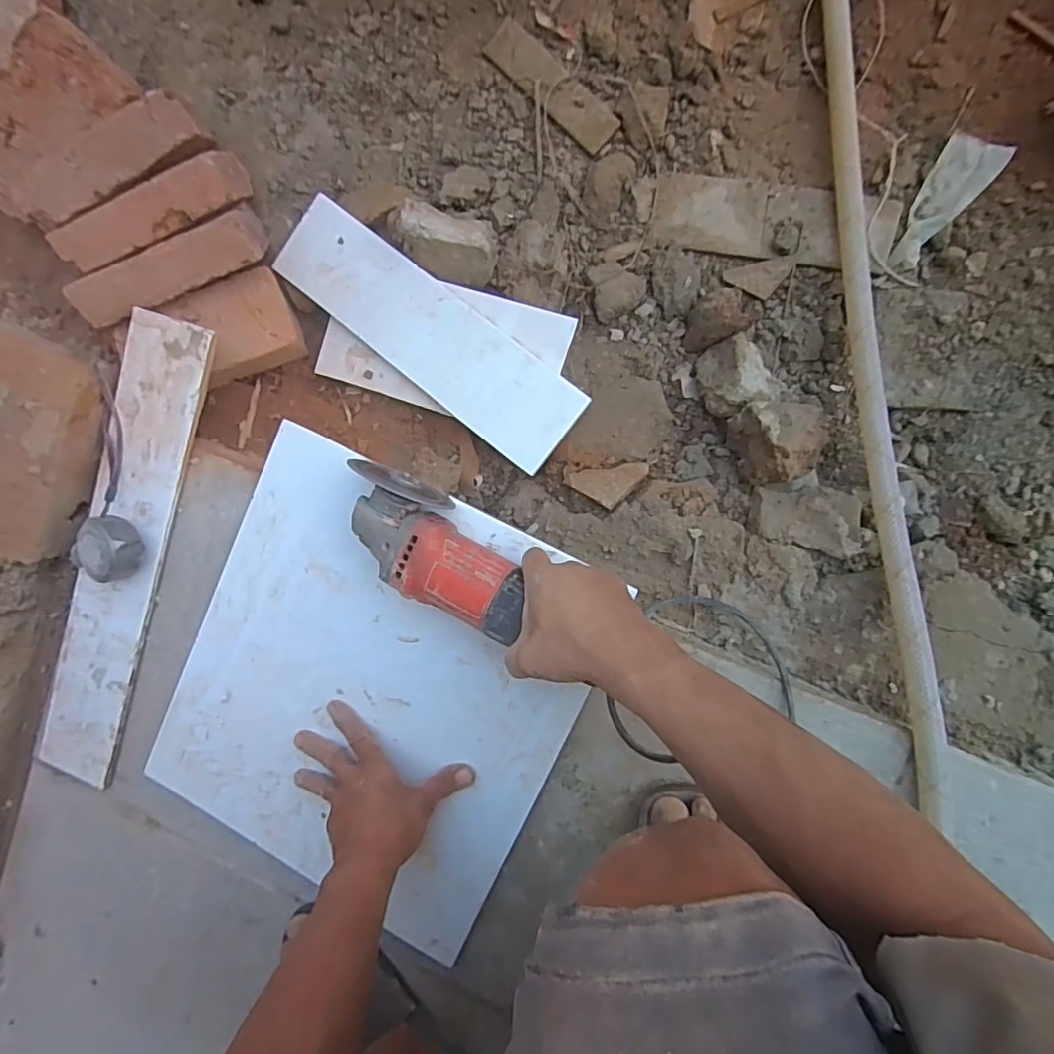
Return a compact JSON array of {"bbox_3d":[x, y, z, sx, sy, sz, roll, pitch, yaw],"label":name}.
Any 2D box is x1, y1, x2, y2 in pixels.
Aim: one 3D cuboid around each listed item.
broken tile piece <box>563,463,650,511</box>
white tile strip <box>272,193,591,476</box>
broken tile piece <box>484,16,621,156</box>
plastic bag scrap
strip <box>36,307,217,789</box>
[{"bbox_3d":[0.077,-0.041,0.554,0.082,0.006,0.044,-1,76,16],"label":"broken tile piece"},{"bbox_3d":[-0.106,-0.200,0.570,0.363,0.007,0.094,40,98,8],"label":"white tile strip"},{"bbox_3d":[0.025,-0.453,0.573,0.042,0.010,0.166,-45,85,8],"label":"broken tile piece"},{"bbox_3d":[0.384,-0.300,0.516,0.048,0.016,0.123,34,97,6],"label":"plastic bag scrap"},{"bbox_3d":[-0.418,0.033,0.570,0.093,0.010,0.489,19,98,10],"label":"strip"}]

